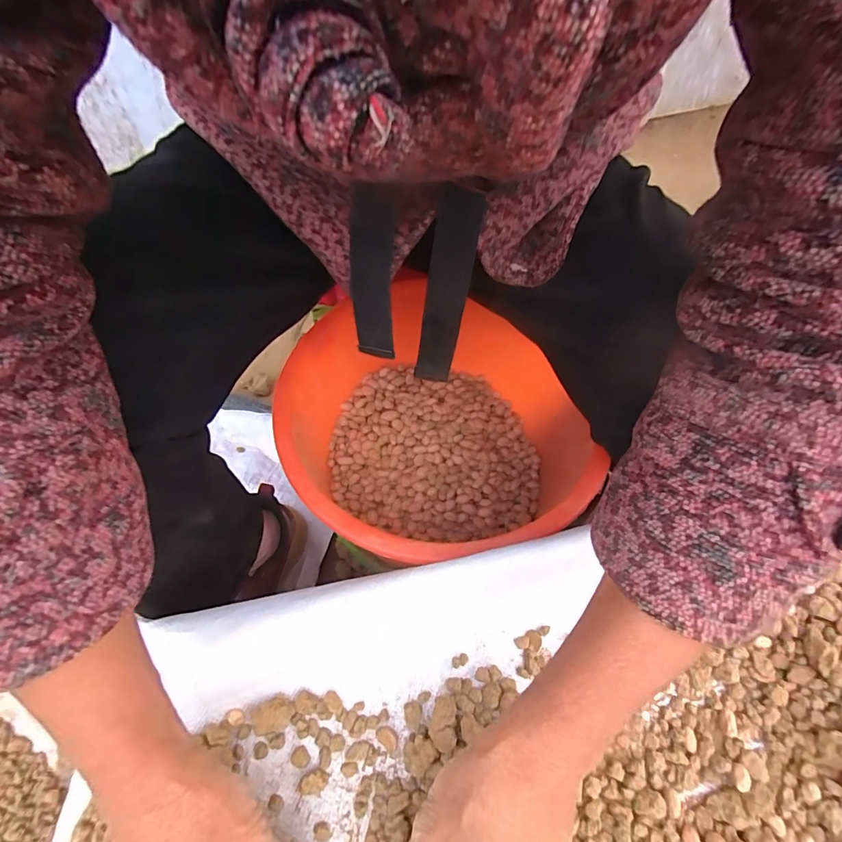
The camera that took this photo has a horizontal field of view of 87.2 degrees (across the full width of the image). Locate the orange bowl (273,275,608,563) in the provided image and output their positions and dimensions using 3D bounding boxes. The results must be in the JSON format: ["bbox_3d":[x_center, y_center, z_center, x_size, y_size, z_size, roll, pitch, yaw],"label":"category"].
[{"bbox_3d":[0.013,0.023,0.467,0.265,0.179,0.283,-30,65,-18],"label":"orange bowl"}]

